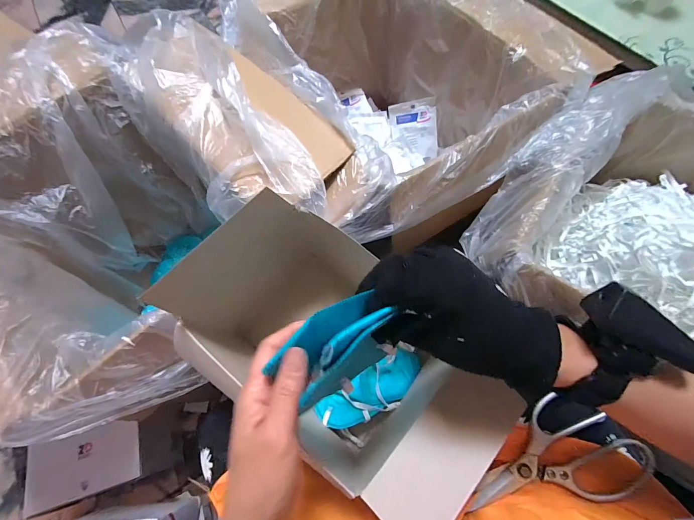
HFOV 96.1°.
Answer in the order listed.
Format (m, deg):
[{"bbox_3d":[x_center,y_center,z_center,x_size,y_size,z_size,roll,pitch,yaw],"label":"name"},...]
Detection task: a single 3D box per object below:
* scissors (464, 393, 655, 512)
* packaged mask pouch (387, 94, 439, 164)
[{"bbox_3d":[0.227,0.225,0.335,0.184,0.020,0.103,-38,58,-8],"label":"scissors"},{"bbox_3d":[0.193,-0.368,0.897,0.127,0.162,0.016,-5,23,14],"label":"packaged mask pouch"}]

